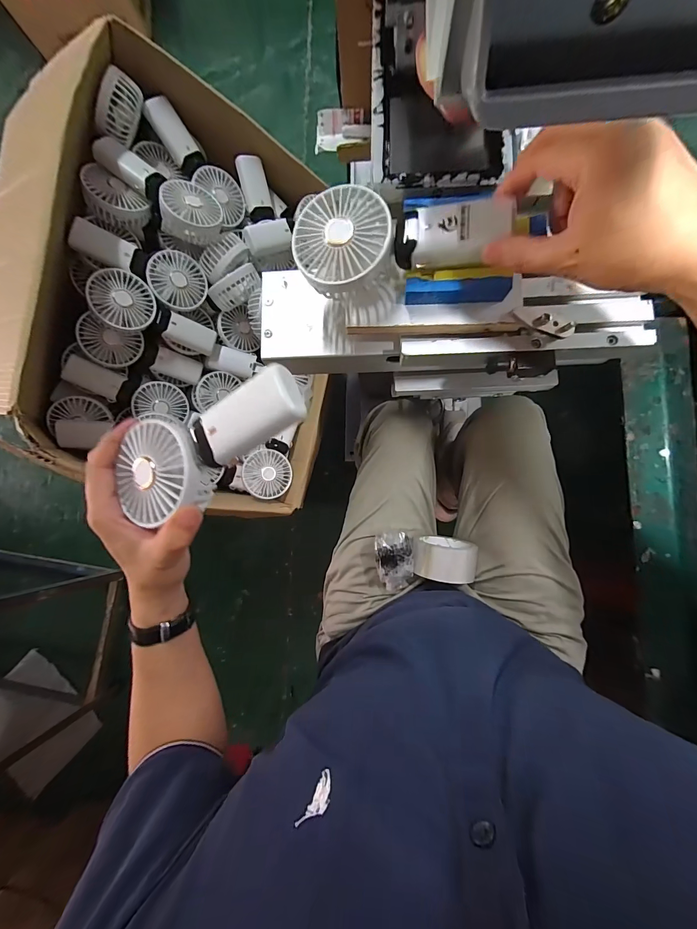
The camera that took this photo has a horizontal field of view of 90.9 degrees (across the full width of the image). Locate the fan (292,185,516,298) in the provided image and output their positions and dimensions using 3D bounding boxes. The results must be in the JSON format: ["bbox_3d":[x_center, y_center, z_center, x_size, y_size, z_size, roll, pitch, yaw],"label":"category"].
[{"bbox_3d":[0.041,-0.191,0.299,0.176,0.032,0.088,2,84,10],"label":"fan"}]

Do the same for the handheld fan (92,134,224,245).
[{"bbox_3d":[-0.286,-0.430,0.532,0.185,0.059,0.103,32,87,-13],"label":"handheld fan"}]

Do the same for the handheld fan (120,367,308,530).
[{"bbox_3d":[-0.113,-0.016,0.278,0.177,0.037,0.076,-27,82,17],"label":"handheld fan"}]

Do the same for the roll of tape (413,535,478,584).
[{"bbox_3d":[0.145,0.143,0.520,0.093,0.080,0.058,8,85,6],"label":"roll of tape"}]

